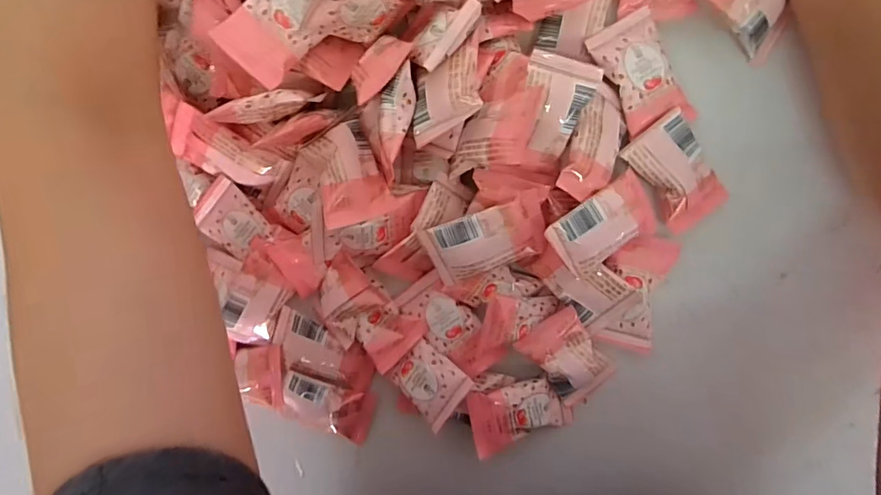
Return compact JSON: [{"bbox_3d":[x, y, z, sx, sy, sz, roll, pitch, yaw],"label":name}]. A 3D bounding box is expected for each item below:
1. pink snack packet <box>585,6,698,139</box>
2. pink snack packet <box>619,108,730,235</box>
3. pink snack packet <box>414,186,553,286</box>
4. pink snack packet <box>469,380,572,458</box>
[{"bbox_3d":[0.114,-0.098,0.269,0.037,0.015,0.065,-28,94,9],"label":"pink snack packet"},{"bbox_3d":[0.138,-0.042,0.276,0.039,0.019,0.063,-37,92,9],"label":"pink snack packet"},{"bbox_3d":[0.027,-0.004,0.262,0.070,0.010,0.035,-21,95,8],"label":"pink snack packet"},{"bbox_3d":[0.051,0.104,0.297,0.061,0.021,0.040,-8,97,7],"label":"pink snack packet"}]

